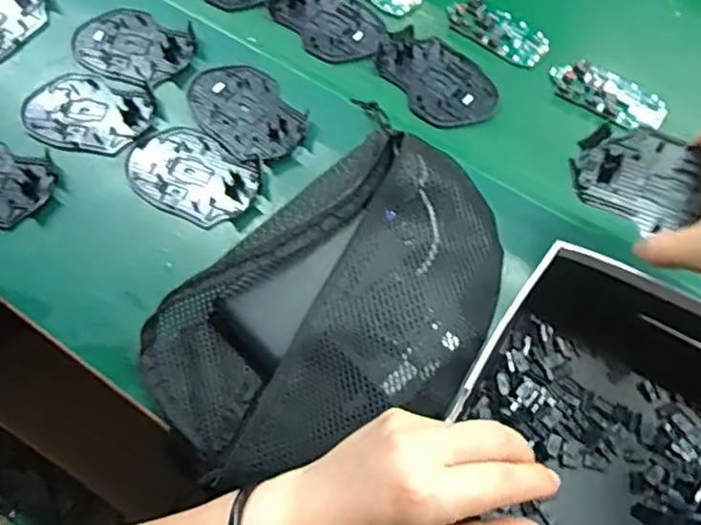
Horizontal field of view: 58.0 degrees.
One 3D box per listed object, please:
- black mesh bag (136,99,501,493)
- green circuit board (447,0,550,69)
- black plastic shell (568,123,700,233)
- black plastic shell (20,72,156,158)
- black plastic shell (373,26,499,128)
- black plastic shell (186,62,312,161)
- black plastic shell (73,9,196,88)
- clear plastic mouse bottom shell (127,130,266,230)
[{"bbox_3d":[-0.008,0.038,0.443,0.273,0.059,0.177,-40,72,-16],"label":"black mesh bag"},{"bbox_3d":[0.135,-0.215,0.579,0.096,0.011,0.048,33,70,13],"label":"green circuit board"},{"bbox_3d":[0.185,-0.057,0.406,0.078,0.019,0.064,37,71,15],"label":"black plastic shell"},{"bbox_3d":[-0.228,-0.129,0.545,0.108,0.009,0.073,21,68,9],"label":"black plastic shell"},{"bbox_3d":[0.078,-0.164,0.561,0.072,0.008,0.112,-33,71,-13],"label":"black plastic shell"},{"bbox_3d":[-0.089,-0.131,0.542,0.073,0.013,0.112,-38,72,-15],"label":"black plastic shell"},{"bbox_3d":[-0.199,-0.199,0.576,0.111,0.008,0.073,21,68,9],"label":"black plastic shell"},{"bbox_3d":[-0.131,-0.073,0.519,0.111,0.010,0.073,29,70,12],"label":"clear plastic mouse bottom shell"}]

